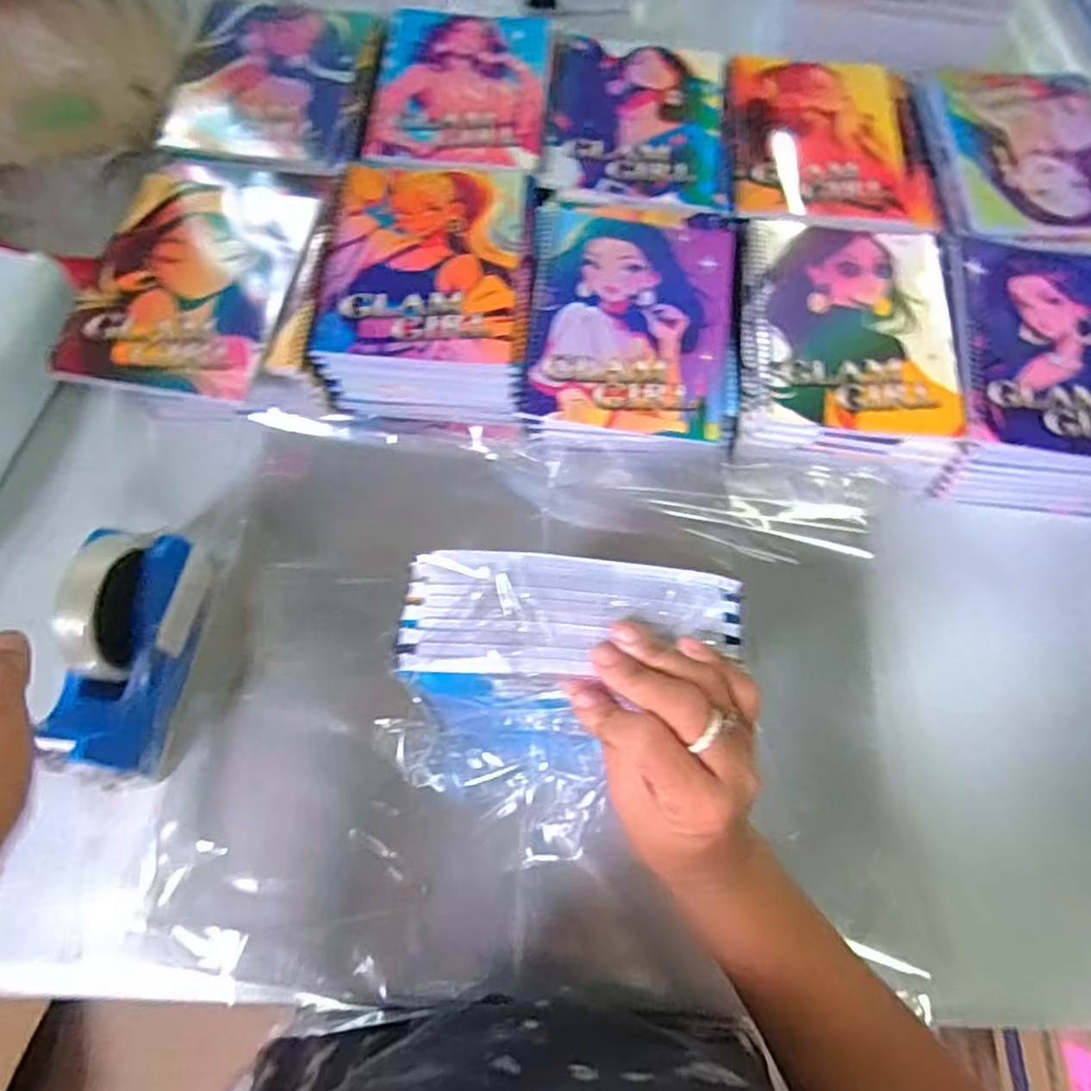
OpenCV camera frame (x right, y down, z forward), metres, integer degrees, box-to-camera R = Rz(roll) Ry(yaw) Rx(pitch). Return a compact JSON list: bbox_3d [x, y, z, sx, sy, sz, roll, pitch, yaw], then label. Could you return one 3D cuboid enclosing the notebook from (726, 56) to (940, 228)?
[{"bbox_3d":[0.251,-0.363,0.597,0.173,0.011,0.195,5,67,0],"label":"notebook"}]

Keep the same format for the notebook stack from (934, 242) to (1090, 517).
[{"bbox_3d":[0.392,-0.141,0.556,0.155,0.090,0.208,6,67,0],"label":"notebook stack"}]

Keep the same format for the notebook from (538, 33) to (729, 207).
[{"bbox_3d":[0.081,-0.382,0.603,0.160,0.007,0.193,4,67,0],"label":"notebook"}]

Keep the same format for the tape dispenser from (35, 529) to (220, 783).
[{"bbox_3d":[-0.273,0.066,0.441,0.057,0.103,0.151,6,67,1],"label":"tape dispenser"}]

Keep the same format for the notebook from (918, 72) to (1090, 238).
[{"bbox_3d":[0.428,-0.351,0.605,0.168,0.022,0.190,0,68,-2],"label":"notebook"}]

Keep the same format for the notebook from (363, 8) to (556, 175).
[{"bbox_3d":[-0.074,-0.420,0.613,0.154,0.004,0.204,3,67,-1],"label":"notebook"}]

